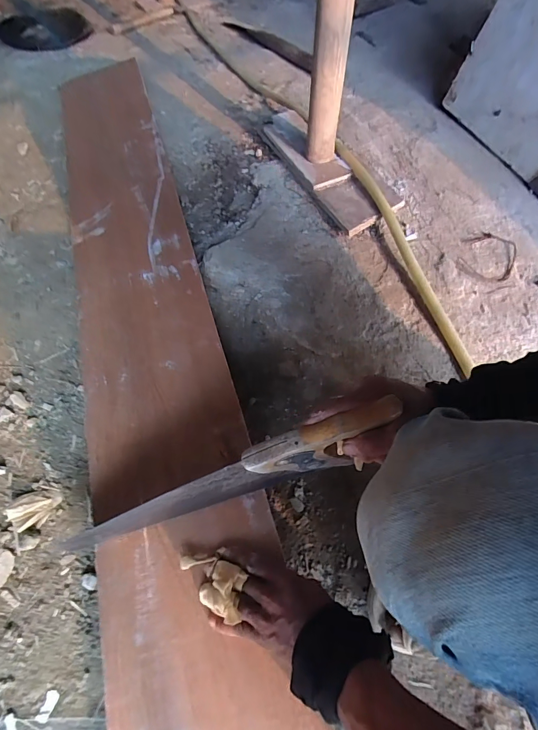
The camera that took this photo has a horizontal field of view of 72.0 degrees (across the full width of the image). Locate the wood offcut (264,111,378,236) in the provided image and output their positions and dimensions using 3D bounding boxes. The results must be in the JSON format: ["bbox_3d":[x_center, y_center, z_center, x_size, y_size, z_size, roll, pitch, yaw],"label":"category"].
[{"bbox_3d":[0.105,-0.462,0.842,0.090,0.020,0.470,-20,58,-6],"label":"wood offcut"}]

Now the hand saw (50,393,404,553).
[{"bbox_3d":[-0.061,0.146,0.430,0.440,0.084,0.035,-27,59,19],"label":"hand saw"}]

